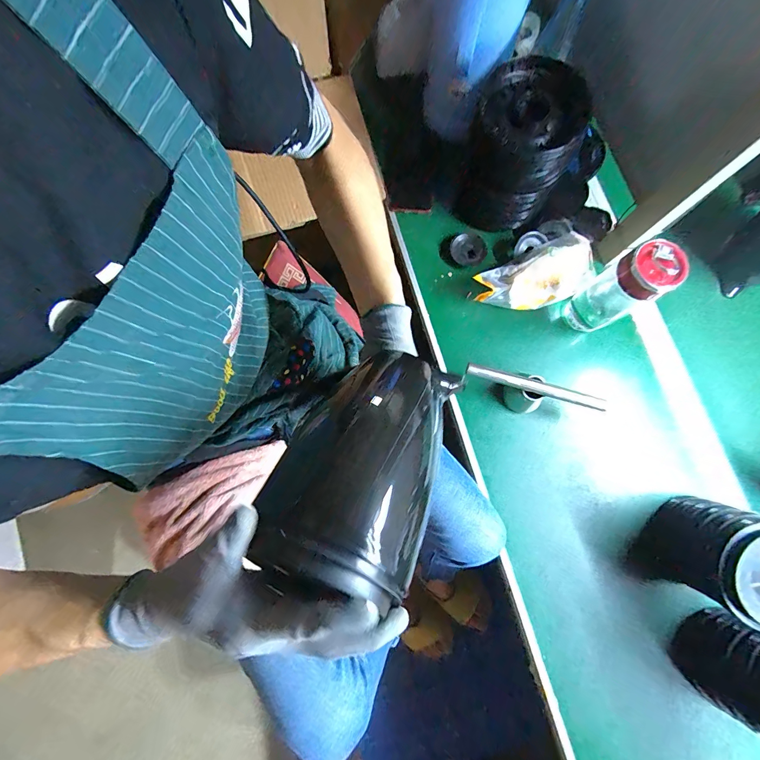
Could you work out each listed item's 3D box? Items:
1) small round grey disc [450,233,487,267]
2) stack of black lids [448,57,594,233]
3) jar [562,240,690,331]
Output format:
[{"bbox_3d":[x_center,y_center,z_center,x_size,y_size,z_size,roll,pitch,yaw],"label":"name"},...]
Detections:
[{"bbox_3d":[0.150,-0.220,0.606,0.055,0.010,0.058,0,79,-1],"label":"small round grey disc"},{"bbox_3d":[0.200,-0.343,0.559,0.154,0.221,0.131,19,79,3],"label":"stack of black lids"},{"bbox_3d":[0.341,-0.128,0.501,0.071,0.152,0.066,0,79,-1],"label":"jar"}]

